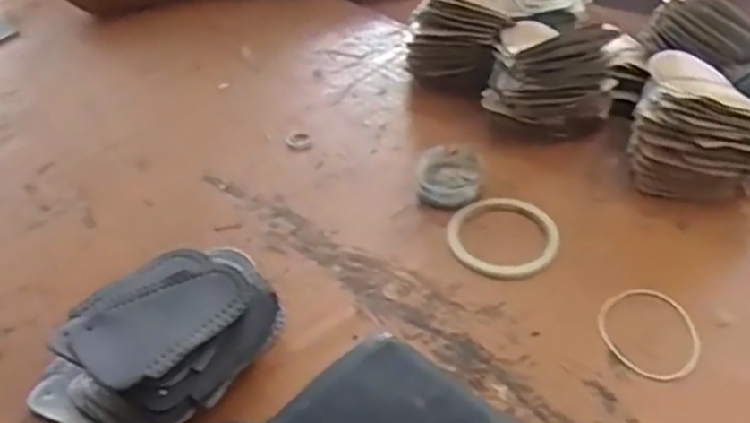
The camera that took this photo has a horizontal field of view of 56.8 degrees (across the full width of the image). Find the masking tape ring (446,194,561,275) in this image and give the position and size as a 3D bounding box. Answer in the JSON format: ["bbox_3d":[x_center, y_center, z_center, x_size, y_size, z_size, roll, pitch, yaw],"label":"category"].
[{"bbox_3d":[0.113,0.019,0.608,0.094,0.012,0.090,-3,41,3],"label":"masking tape ring"}]

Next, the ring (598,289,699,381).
[{"bbox_3d":[0.207,0.090,0.524,0.070,0.004,0.082,-5,41,1],"label":"ring"}]

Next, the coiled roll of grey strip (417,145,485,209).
[{"bbox_3d":[0.072,-0.032,0.665,0.061,0.026,0.077,1,42,7],"label":"coiled roll of grey strip"}]

